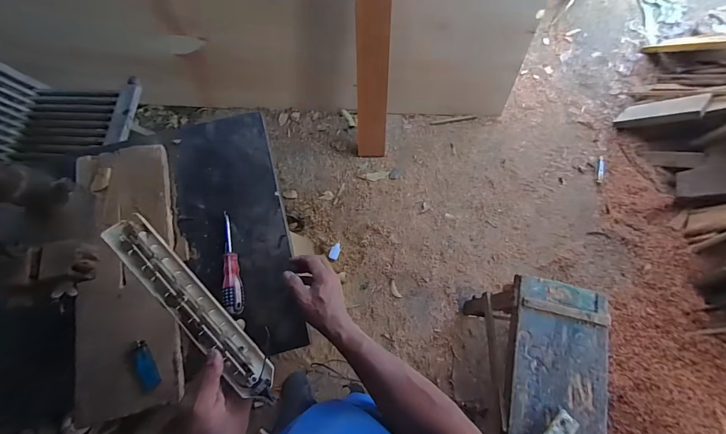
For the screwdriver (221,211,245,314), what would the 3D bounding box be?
[{"bbox_3d":[-0.248,0.081,0.618,0.031,0.031,0.188,-15,71,-6],"label":"screwdriver"}]

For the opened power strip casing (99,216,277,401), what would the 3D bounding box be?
[{"bbox_3d":[-0.205,0.111,0.411,0.046,0.021,0.263,-41,91,-13],"label":"opened power strip casing"}]

